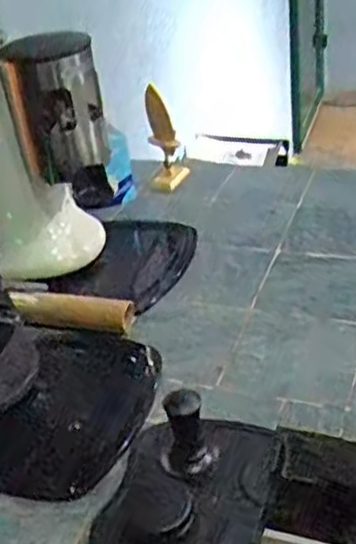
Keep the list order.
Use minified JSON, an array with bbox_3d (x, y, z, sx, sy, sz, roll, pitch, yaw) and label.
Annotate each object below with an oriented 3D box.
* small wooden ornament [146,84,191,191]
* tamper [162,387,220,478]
[{"bbox_3d":[-0.020,-0.234,1.192,0.067,0.183,0.116,-6,32,2],"label":"small wooden ornament"},{"bbox_3d":[0.009,0.157,0.678,0.056,0.082,0.067,-9,32,-3],"label":"tamper"}]

